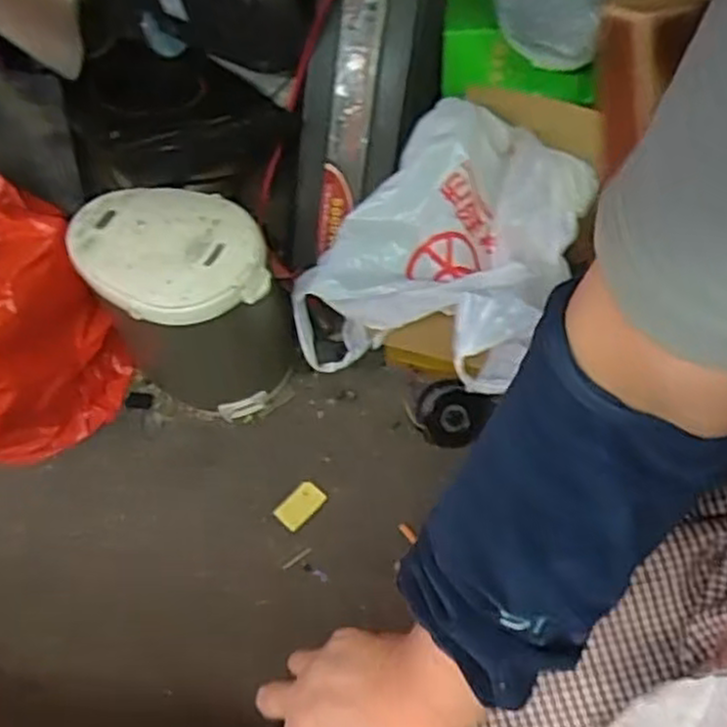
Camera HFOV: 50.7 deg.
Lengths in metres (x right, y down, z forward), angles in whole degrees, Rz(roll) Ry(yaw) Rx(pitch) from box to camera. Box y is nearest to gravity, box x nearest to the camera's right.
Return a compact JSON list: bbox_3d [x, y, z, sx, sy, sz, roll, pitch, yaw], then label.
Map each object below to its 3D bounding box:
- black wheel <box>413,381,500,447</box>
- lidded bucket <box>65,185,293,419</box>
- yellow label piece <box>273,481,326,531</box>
[{"bbox_3d":[0.135,0.076,1.141,0.109,0.102,0.062,0,58,5],"label":"black wheel"},{"bbox_3d":[-0.253,-0.089,1.149,0.218,0.312,0.257,-34,61,-16],"label":"lidded bucket"},{"bbox_3d":[-0.093,0.207,1.134,0.048,0.006,0.070,39,68,25],"label":"yellow label piece"}]

